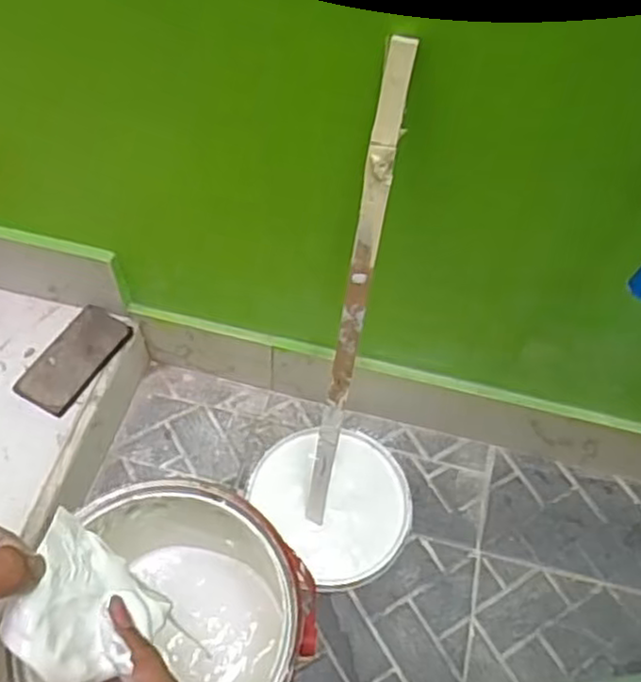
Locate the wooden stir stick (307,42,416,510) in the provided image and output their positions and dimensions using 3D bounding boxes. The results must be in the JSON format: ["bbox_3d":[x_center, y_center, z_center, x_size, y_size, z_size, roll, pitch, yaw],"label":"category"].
[{"bbox_3d":[0.021,0.002,0.542,0.019,0.447,0.008,20,42,12],"label":"wooden stir stick"}]

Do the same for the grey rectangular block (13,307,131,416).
[{"bbox_3d":[-0.239,0.017,0.689,0.058,0.012,0.113,27,61,13],"label":"grey rectangular block"}]

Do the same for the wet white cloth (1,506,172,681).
[{"bbox_3d":[-0.115,0.132,0.349,0.077,0.014,0.070,51,31,-15],"label":"wet white cloth"}]

